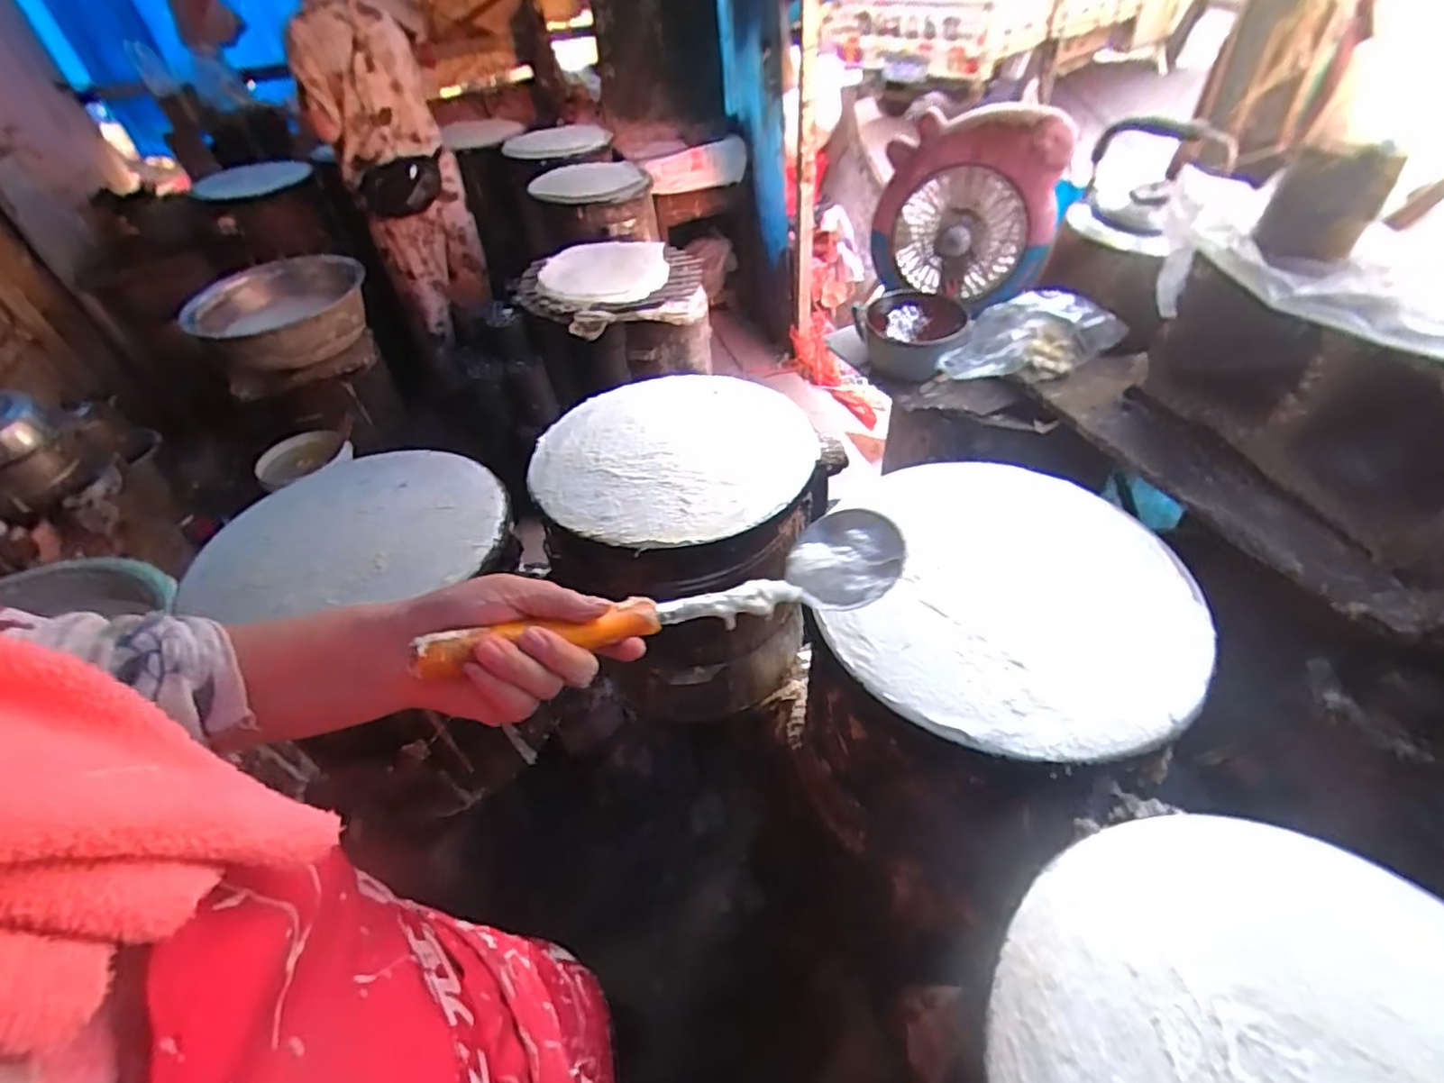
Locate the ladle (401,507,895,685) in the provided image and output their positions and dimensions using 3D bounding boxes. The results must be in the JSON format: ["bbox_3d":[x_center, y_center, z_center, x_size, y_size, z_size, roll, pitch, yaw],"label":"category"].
[{"bbox_3d":[-0.014,0.028,0.444,0.359,0.059,0.087,-8,38,-37],"label":"ladle"}]

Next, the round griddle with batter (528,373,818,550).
[{"bbox_3d":[-0.063,-0.128,0.879,0.363,0.033,0.374,7,44,12],"label":"round griddle with batter"}]

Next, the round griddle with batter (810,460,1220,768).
[{"bbox_3d":[0.292,0.041,0.661,0.339,0.032,0.374,7,44,12],"label":"round griddle with batter"}]

